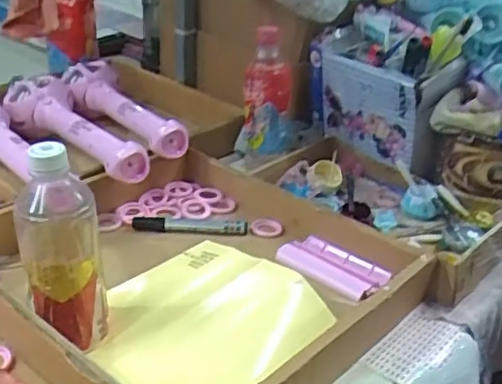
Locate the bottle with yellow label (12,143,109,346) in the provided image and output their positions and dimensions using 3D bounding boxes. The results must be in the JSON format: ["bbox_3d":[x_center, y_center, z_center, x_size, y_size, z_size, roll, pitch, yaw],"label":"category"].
[{"bbox_3d":[-0.159,0.047,0.525,0.063,0.179,0.068,-11,33,-29],"label":"bottle with yellow label"}]

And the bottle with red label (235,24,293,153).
[{"bbox_3d":[0.024,-0.134,0.852,0.074,0.170,0.070,7,28,2],"label":"bottle with red label"}]

